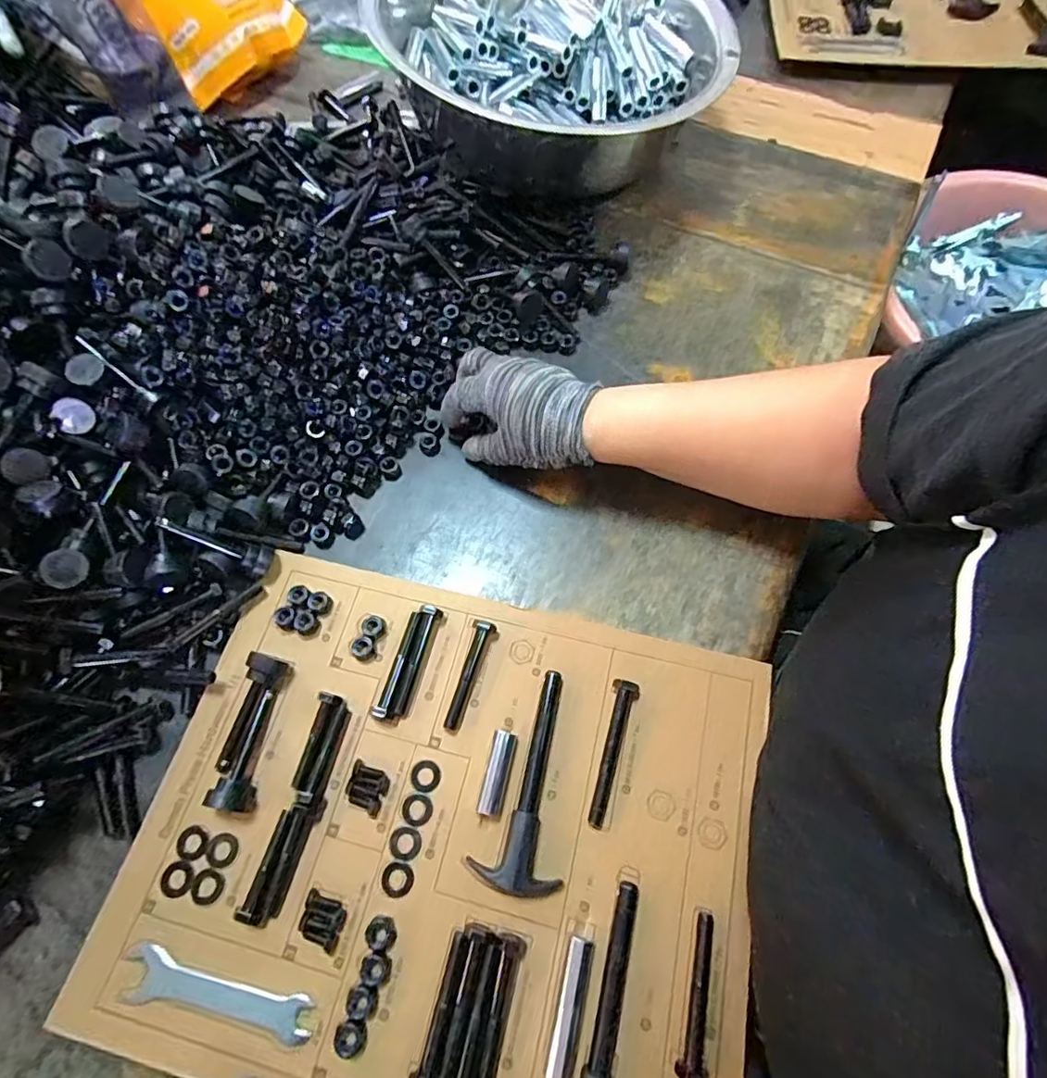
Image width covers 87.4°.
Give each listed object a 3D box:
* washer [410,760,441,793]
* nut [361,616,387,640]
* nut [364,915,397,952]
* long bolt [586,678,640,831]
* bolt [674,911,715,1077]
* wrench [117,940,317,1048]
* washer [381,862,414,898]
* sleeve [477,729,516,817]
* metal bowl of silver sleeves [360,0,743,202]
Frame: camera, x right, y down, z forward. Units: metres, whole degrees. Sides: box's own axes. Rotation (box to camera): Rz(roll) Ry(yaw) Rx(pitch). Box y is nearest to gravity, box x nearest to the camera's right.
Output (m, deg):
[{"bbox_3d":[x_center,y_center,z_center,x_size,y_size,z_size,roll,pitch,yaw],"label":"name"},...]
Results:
[{"bbox_3d":[-0.064,0.156,0.360,0.019,0.004,0.019,0,66,0],"label":"washer"},{"bbox_3d":[-0.108,0.063,0.395,0.017,0.006,0.015,27,69,11],"label":"nut"},{"bbox_3d":[-0.084,0.233,0.324,0.017,0.004,0.016,29,69,12],"label":"nut"},{"bbox_3d":[0.058,0.138,0.355,0.016,0.017,0.090,14,67,6],"label":"long bolt"},{"bbox_3d":[0.099,0.253,0.304,0.015,0.014,0.075,17,67,7],"label":"bolt"},{"bbox_3d":[-0.172,0.255,0.307,0.111,0.004,0.026,11,67,4],"label":"wrench"},{"bbox_3d":[-0.077,0.209,0.336,0.019,0.004,0.019,0,66,0],"label":"washer"},{"bbox_3d":[-0.017,0.150,0.354,0.015,0.014,0.050,11,67,5],"label":"sleeve"},{"bbox_3d":[0.031,-0.481,0.559,0.330,0.123,0.345,0,66,0],"label":"metal bowl of silver sleeves"}]

